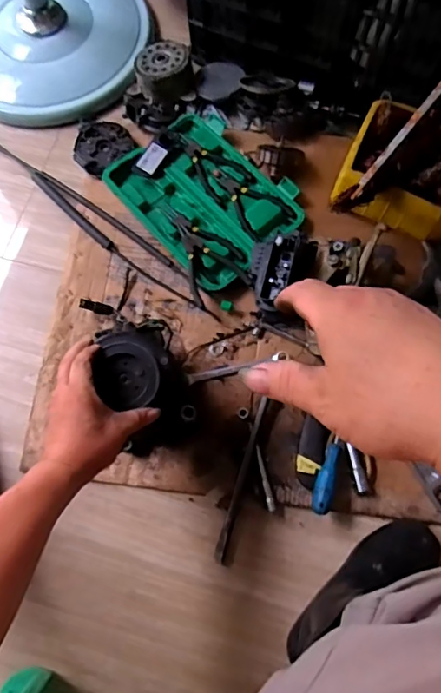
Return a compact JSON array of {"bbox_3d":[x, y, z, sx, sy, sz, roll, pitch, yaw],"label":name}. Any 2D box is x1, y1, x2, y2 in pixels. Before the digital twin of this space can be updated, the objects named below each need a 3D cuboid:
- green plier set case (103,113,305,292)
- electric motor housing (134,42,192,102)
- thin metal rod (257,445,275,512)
[{"bbox_3d":[-0.025,-0.250,0.850,0.217,0.033,0.293,-38,76,-10],"label":"green plier set case"},{"bbox_3d":[-0.099,-0.491,0.918,0.098,0.046,0.105,-21,73,-5],"label":"electric motor housing"},{"bbox_3d":[0.063,0.186,0.726,0.011,0.007,0.091,-13,73,-2],"label":"thin metal rod"}]

